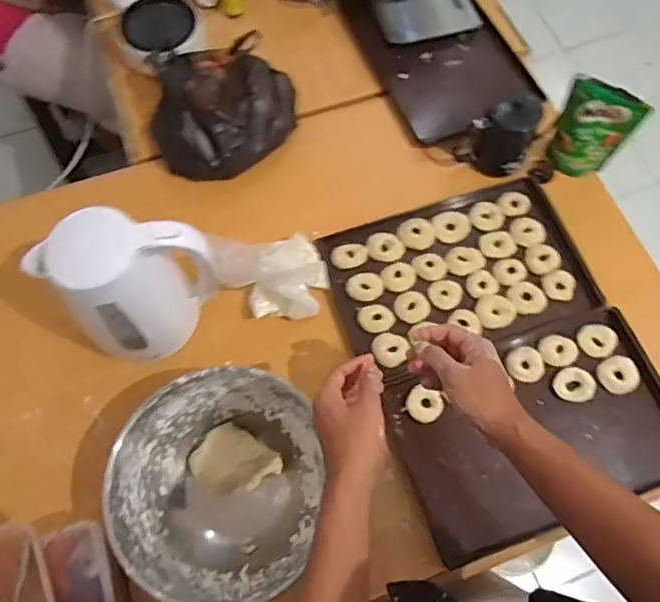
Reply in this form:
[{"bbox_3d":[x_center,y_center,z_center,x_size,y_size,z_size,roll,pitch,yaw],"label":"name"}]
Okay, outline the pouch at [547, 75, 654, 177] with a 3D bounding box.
[{"bbox_3d":[0.392,-0.254,0.843,0.108,0.168,0.034,27,70,10],"label":"pouch"}]

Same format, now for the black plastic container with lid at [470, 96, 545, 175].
[{"bbox_3d":[0.272,-0.256,0.867,0.077,0.104,0.083,22,70,9],"label":"black plastic container with lid"}]

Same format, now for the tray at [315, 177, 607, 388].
[{"bbox_3d":[0.192,-0.041,0.843,0.373,0.021,0.239,-19,69,-7],"label":"tray"}]

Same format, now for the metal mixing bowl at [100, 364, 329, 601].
[{"bbox_3d":[-0.137,0.224,0.687,0.233,0.098,0.262,-6,68,-2],"label":"metal mixing bowl"}]

